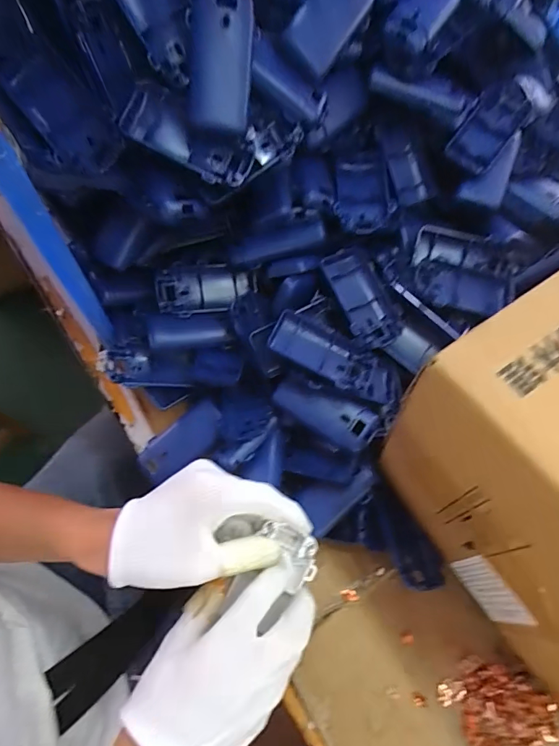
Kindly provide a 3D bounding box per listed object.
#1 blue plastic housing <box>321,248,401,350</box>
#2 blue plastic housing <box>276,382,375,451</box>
[{"bbox_3d":[0.077,-0.070,0.414,0.047,0.028,0.100,-21,67,-13],"label":"blue plastic housing"},{"bbox_3d":[0.041,0.033,0.392,0.091,0.024,0.037,28,89,17],"label":"blue plastic housing"}]

